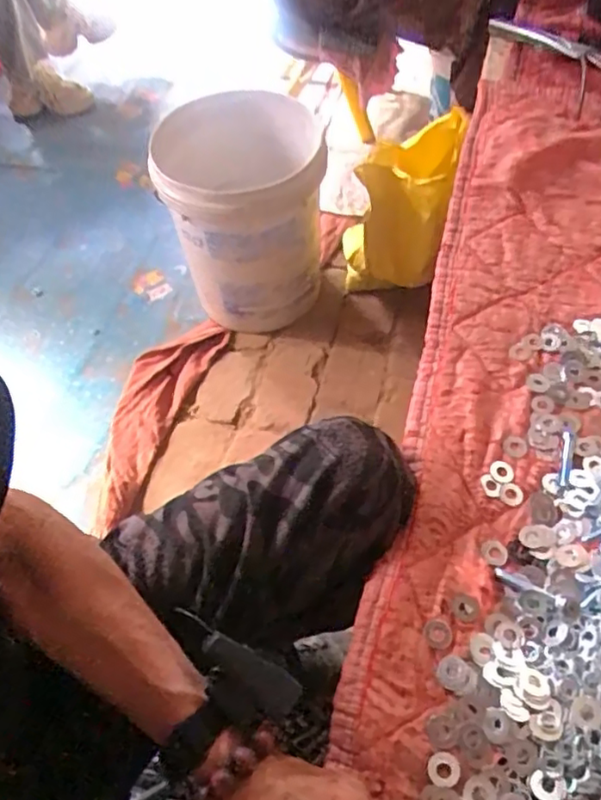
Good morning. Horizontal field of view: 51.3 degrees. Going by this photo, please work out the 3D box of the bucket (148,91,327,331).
[{"bbox_3d":[-0.089,-0.293,1.085,0.254,0.345,0.244,11,57,11],"label":"bucket"}]

